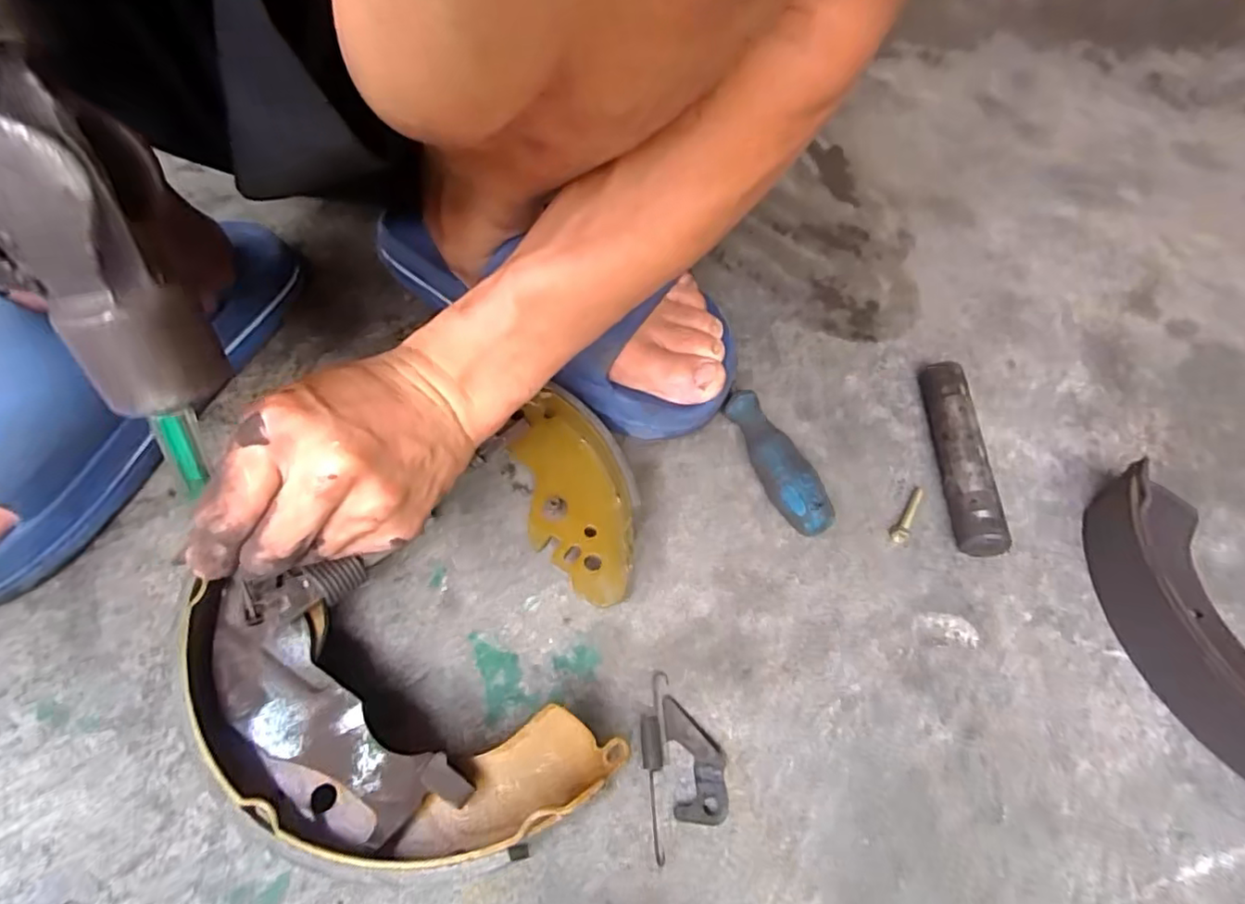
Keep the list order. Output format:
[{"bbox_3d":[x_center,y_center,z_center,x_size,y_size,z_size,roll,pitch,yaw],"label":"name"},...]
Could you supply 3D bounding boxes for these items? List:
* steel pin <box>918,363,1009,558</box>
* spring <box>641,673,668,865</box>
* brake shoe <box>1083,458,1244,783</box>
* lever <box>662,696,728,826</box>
[{"bbox_3d":[0.201,0.002,0.372,0.021,0.024,0.129,5,55,2],"label":"steel pin"},{"bbox_3d":[0.014,0.138,0.280,0.012,0.008,0.078,4,55,1],"label":"spring"},{"bbox_3d":[0.303,0.099,0.296,0.088,0.044,0.198,-24,59,-17],"label":"brake shoe"},{"bbox_3d":[0.033,0.137,0.280,0.024,0.008,0.052,-3,55,-4],"label":"lever"}]

